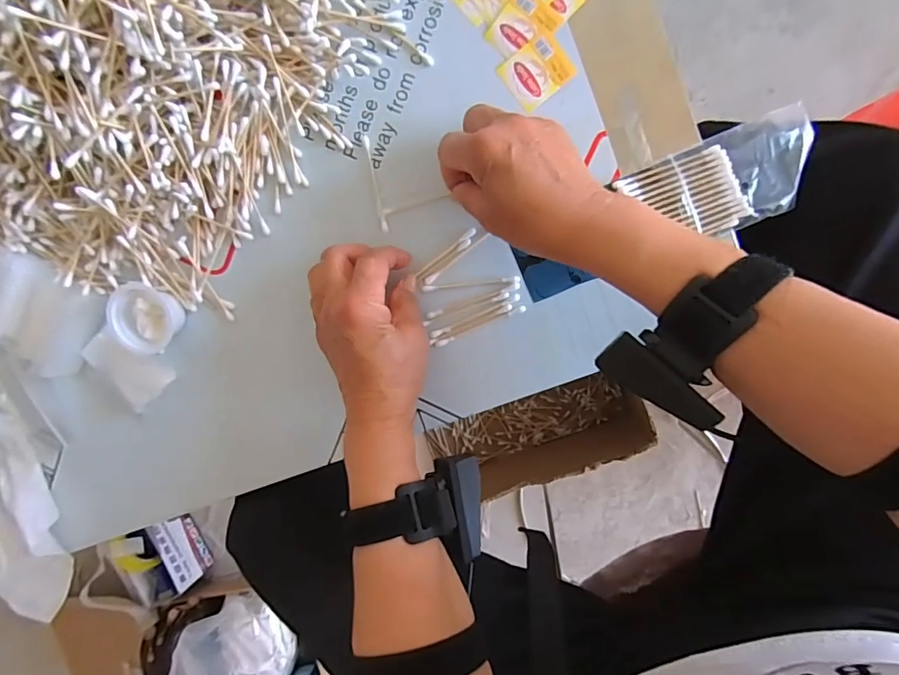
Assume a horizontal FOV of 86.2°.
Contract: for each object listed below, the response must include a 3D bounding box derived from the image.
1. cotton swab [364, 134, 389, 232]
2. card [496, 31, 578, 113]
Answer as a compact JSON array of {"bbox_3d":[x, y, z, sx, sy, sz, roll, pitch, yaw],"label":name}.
[{"bbox_3d":[-0.055,-0.116,0.360,0.004,0.005,0.073,-12,94,9],"label":"cotton swab"},{"bbox_3d":[0.061,-0.188,0.339,0.042,0.004,0.039,-37,90,10],"label":"card"}]

